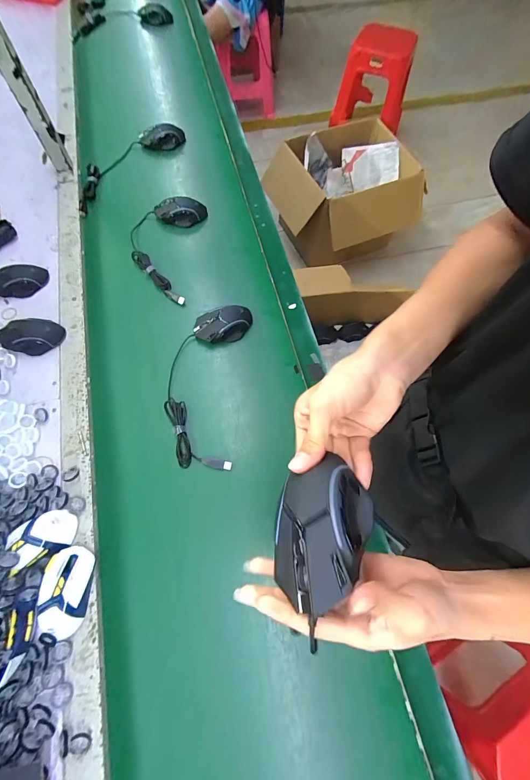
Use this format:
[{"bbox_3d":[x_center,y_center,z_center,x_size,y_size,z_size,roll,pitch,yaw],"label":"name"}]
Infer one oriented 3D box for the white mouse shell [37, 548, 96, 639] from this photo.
[{"bbox_3d":[-0.292,0.293,0.482,0.063,0.034,0.113,2,68,-1],"label":"white mouse shell"}]

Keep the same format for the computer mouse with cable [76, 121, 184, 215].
[{"bbox_3d":[-0.364,-0.592,0.850,0.112,0.046,0.365,39,72,13],"label":"computer mouse with cable"}]

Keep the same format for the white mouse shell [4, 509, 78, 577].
[{"bbox_3d":[-0.343,0.226,0.509,0.091,0.028,0.065,-25,71,-12],"label":"white mouse shell"}]

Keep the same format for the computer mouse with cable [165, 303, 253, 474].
[{"bbox_3d":[-0.113,-0.024,0.622,0.144,0.034,0.332,7,68,1],"label":"computer mouse with cable"}]

